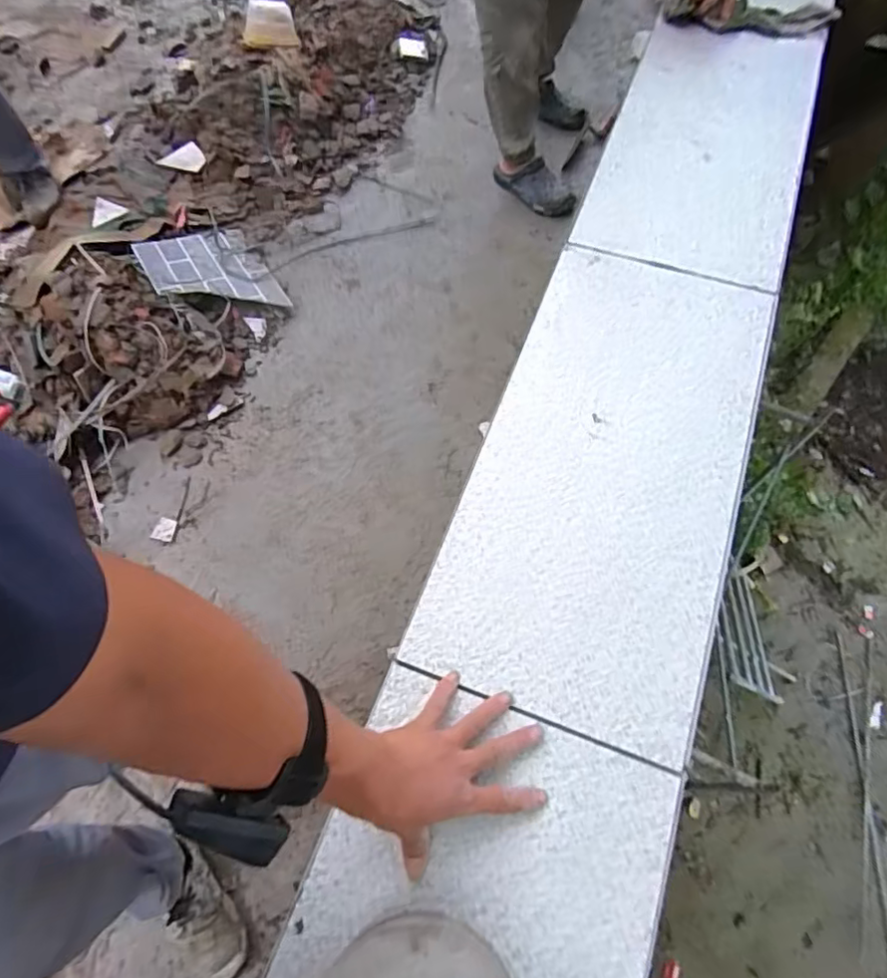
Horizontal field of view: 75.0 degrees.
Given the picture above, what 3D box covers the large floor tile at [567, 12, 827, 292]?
[{"bbox_3d":[0.392,-0.523,0.856,0.266,0.027,0.552,18,67,11],"label":"large floor tile"}]

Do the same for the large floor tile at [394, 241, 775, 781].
[{"bbox_3d":[0.187,-0.035,0.636,0.267,0.012,0.557,19,68,11],"label":"large floor tile"}]

